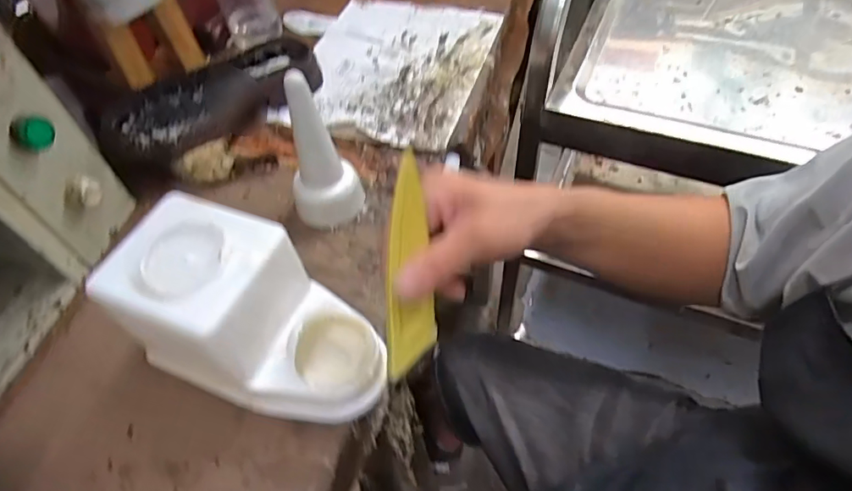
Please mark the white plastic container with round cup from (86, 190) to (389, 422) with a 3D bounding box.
[{"bbox_3d":[-0.129,0.058,0.395,0.198,0.117,0.108,17,56,15],"label":"white plastic container with round cup"}]

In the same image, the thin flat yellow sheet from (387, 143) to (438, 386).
[{"bbox_3d":[-0.009,0.012,0.298,0.028,0.009,0.126,0,98,-1],"label":"thin flat yellow sheet"}]

